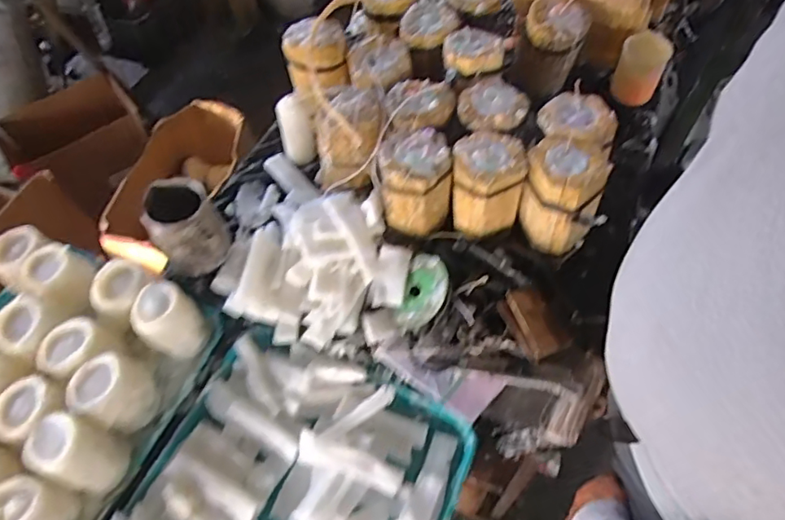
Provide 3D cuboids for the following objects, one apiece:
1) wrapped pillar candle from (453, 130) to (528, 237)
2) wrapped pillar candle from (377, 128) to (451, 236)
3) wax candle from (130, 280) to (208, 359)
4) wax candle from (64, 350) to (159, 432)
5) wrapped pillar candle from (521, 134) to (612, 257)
[{"bbox_3d":[0.123,-0.098,0.710,0.086,0.104,0.095,2,58,4],"label":"wrapped pillar candle"},{"bbox_3d":[0.030,-0.103,0.717,0.094,0.103,0.100,-4,58,0],"label":"wrapped pillar candle"},{"bbox_3d":[-0.287,0.077,0.694,0.072,0.079,0.072,-1,58,2],"label":"wax candle"},{"bbox_3d":[-0.339,0.163,0.658,0.061,0.101,0.084,21,61,15],"label":"wax candle"},{"bbox_3d":[0.217,-0.083,0.701,0.097,0.118,0.091,-1,58,2],"label":"wrapped pillar candle"}]

